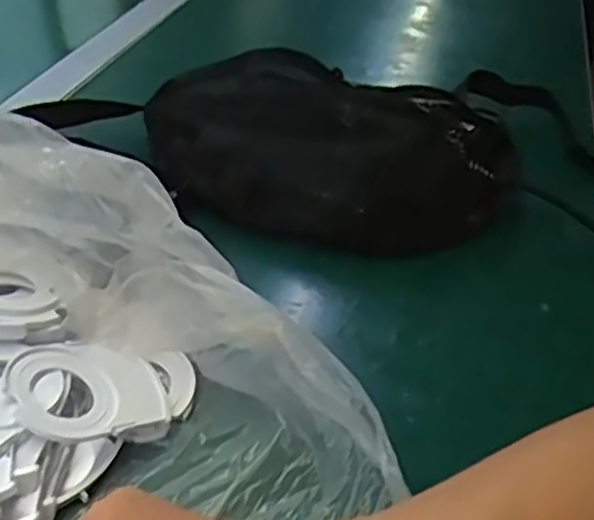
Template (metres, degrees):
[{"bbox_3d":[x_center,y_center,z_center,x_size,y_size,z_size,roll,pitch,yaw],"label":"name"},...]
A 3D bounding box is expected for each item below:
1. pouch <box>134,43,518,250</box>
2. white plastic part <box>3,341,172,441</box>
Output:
[{"bbox_3d":[0.018,-0.089,0.552,0.270,0.077,0.158,15,38,12],"label":"pouch"},{"bbox_3d":[-0.097,0.060,0.352,0.074,0.007,0.056,12,34,-33],"label":"white plastic part"}]

